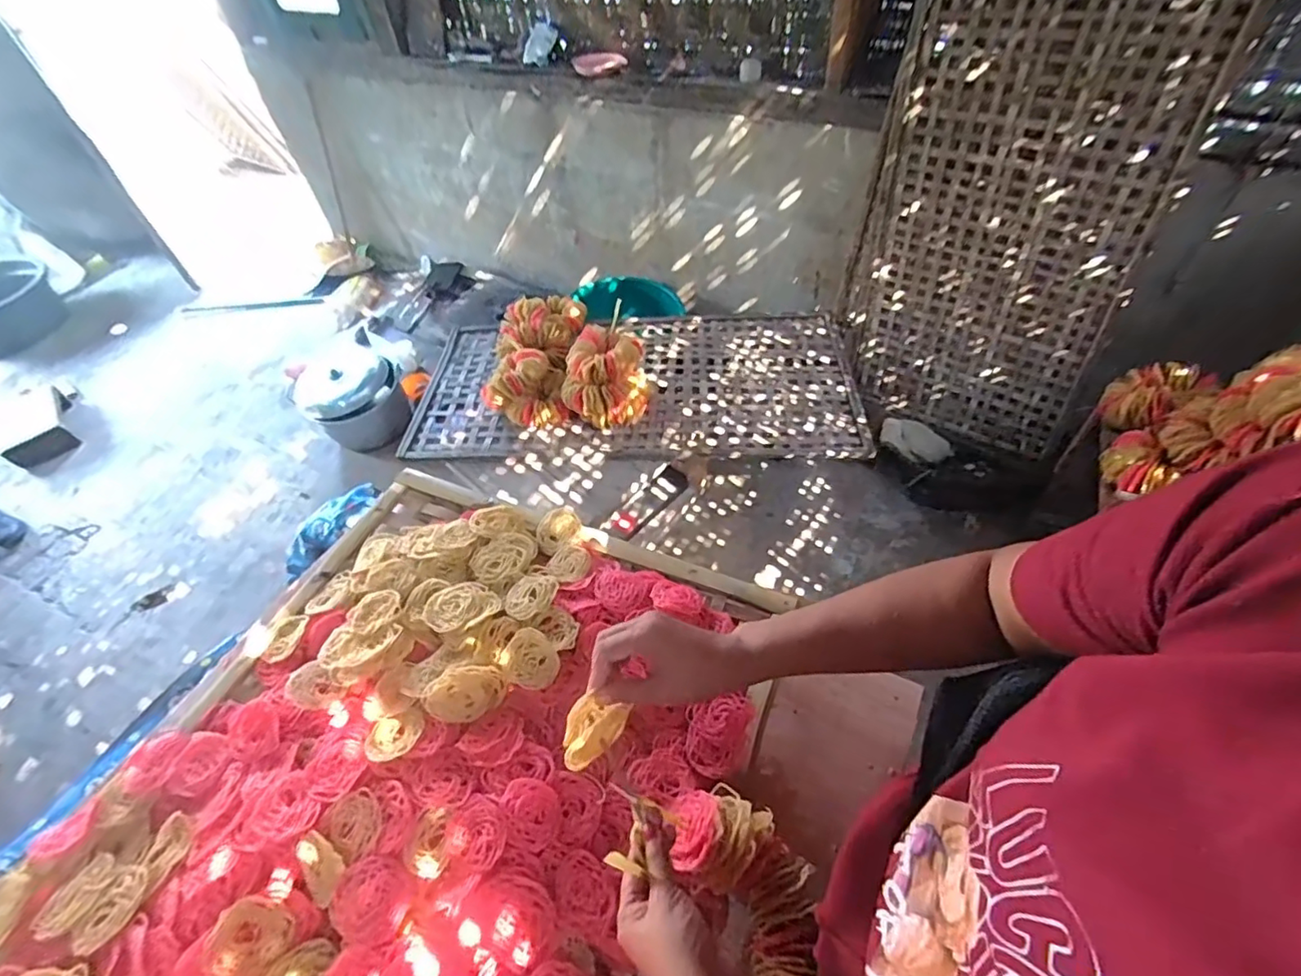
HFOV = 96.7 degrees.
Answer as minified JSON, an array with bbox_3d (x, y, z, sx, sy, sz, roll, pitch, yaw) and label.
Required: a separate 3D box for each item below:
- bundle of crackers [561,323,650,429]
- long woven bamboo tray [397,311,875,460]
[{"bbox_3d":[-0.118,-0.281,1.484,0.216,0.208,0.183,-10,51,-2],"label":"bundle of crackers"},{"bbox_3d":[-0.062,-0.290,1.638,1.230,0.041,0.677,-1,52,5],"label":"long woven bamboo tray"}]

